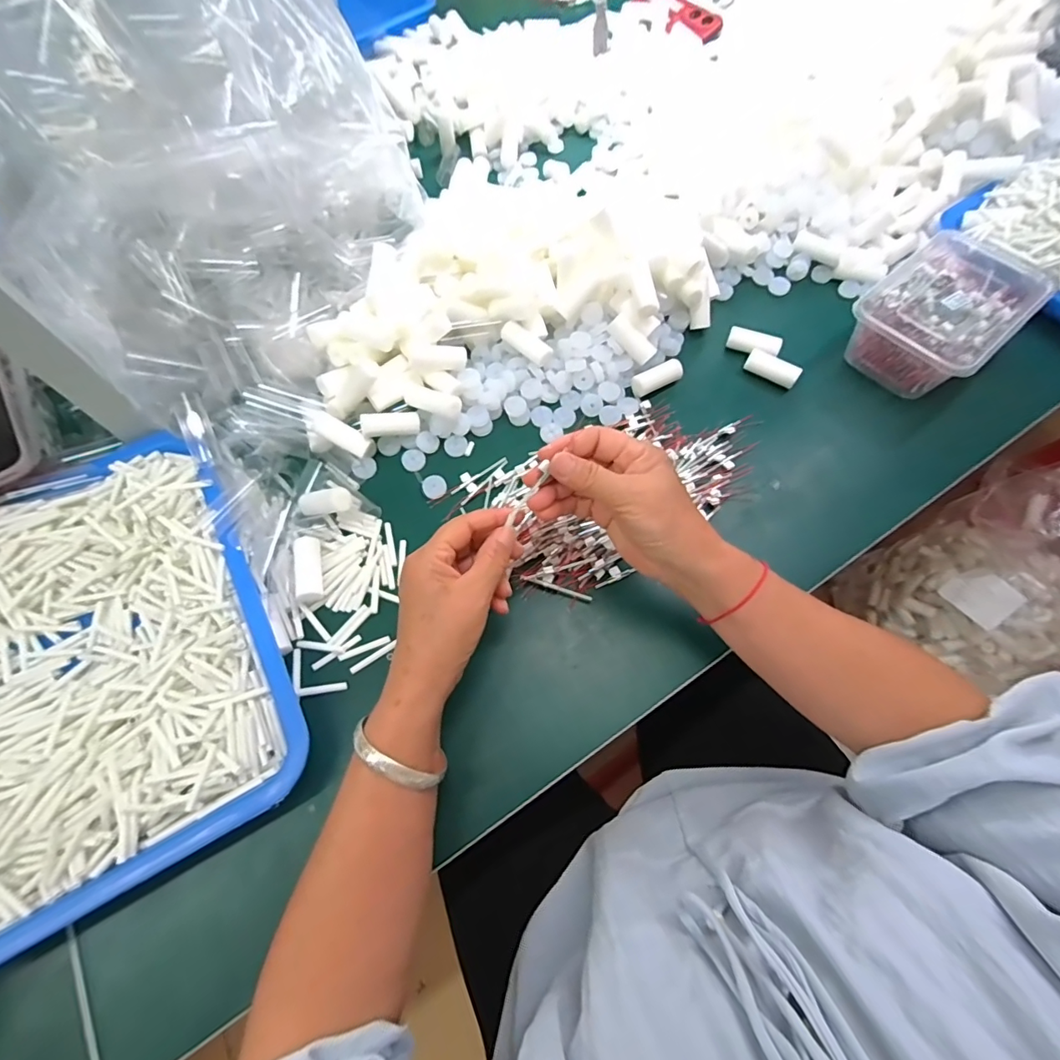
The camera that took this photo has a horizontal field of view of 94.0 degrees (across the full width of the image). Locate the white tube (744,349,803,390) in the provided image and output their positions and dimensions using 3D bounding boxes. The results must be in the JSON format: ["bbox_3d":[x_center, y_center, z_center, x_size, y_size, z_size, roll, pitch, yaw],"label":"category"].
[{"bbox_3d":[0.235,-0.155,0.479,0.051,0.021,0.022,30,70,13],"label":"white tube"}]

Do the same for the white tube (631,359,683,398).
[{"bbox_3d":[0.123,-0.146,0.475,0.050,0.017,0.020,-27,68,-11],"label":"white tube"}]

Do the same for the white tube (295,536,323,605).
[{"bbox_3d":[-0.173,0.030,0.390,0.017,0.016,0.052,-13,66,-5],"label":"white tube"}]

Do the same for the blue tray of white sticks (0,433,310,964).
[{"bbox_3d":[-0.327,0.095,0.363,0.253,0.037,0.319,-28,68,-11],"label":"blue tray of white sticks"}]

